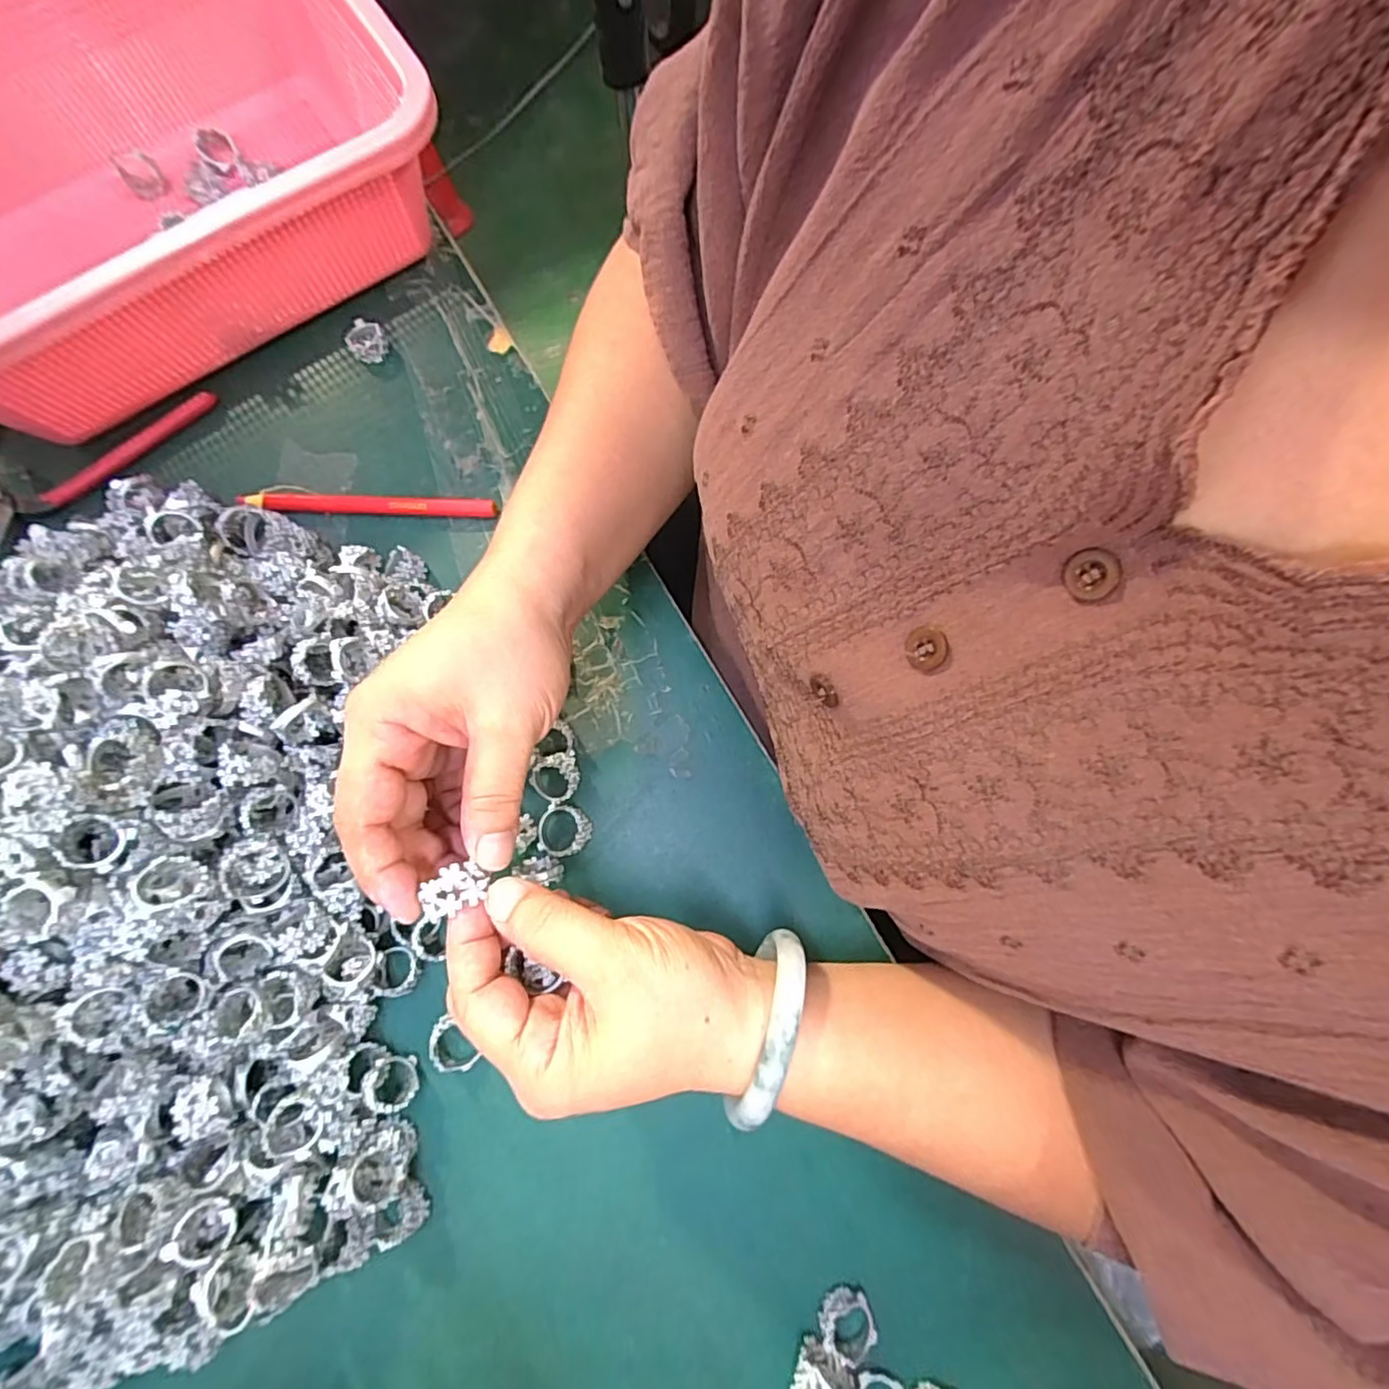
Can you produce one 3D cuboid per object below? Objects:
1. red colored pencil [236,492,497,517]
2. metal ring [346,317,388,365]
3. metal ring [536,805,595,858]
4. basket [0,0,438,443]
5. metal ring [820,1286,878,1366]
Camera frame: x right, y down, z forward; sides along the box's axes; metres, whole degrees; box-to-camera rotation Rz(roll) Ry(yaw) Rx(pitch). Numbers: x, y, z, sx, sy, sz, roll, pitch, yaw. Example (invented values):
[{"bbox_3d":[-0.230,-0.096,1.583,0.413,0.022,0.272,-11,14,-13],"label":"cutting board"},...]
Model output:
[{"bbox_3d":[-0.179,-0.104,0.341,0.139,0.009,0.010,0,76,1],"label":"red colored pencil"},{"bbox_3d":[-0.193,-0.208,0.365,0.021,0.012,0.021,0,76,1],"label":"metal ring"},{"bbox_3d":[-0.063,0.066,0.300,0.026,0.011,0.024,0,76,1],"label":"metal ring"},{"bbox_3d":[-0.303,-0.281,0.340,0.289,0.097,0.228,-35,78,-8],"label":"basket"},{"bbox_3d":[0.064,0.260,0.253,0.022,0.012,0.023,-20,76,-4],"label":"metal ring"}]

